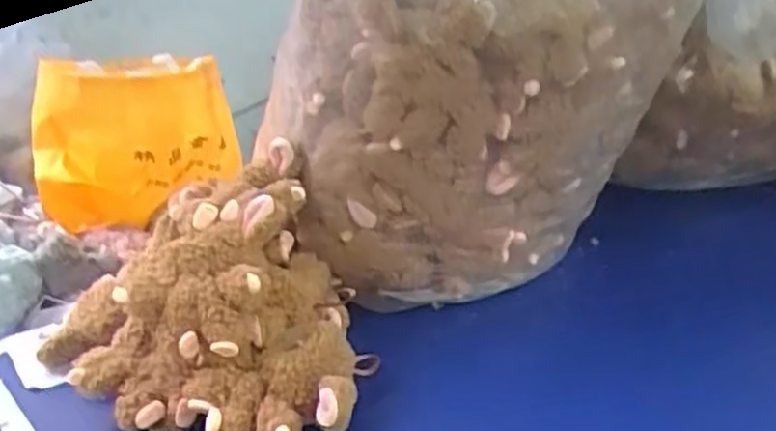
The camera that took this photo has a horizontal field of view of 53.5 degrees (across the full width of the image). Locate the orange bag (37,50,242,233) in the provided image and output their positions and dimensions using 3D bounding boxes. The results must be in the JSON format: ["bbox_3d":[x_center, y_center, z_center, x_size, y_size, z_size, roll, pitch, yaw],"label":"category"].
[{"bbox_3d":[-0.304,-0.099,0.920,0.215,0.171,0.157,-7,21,1],"label":"orange bag"}]

